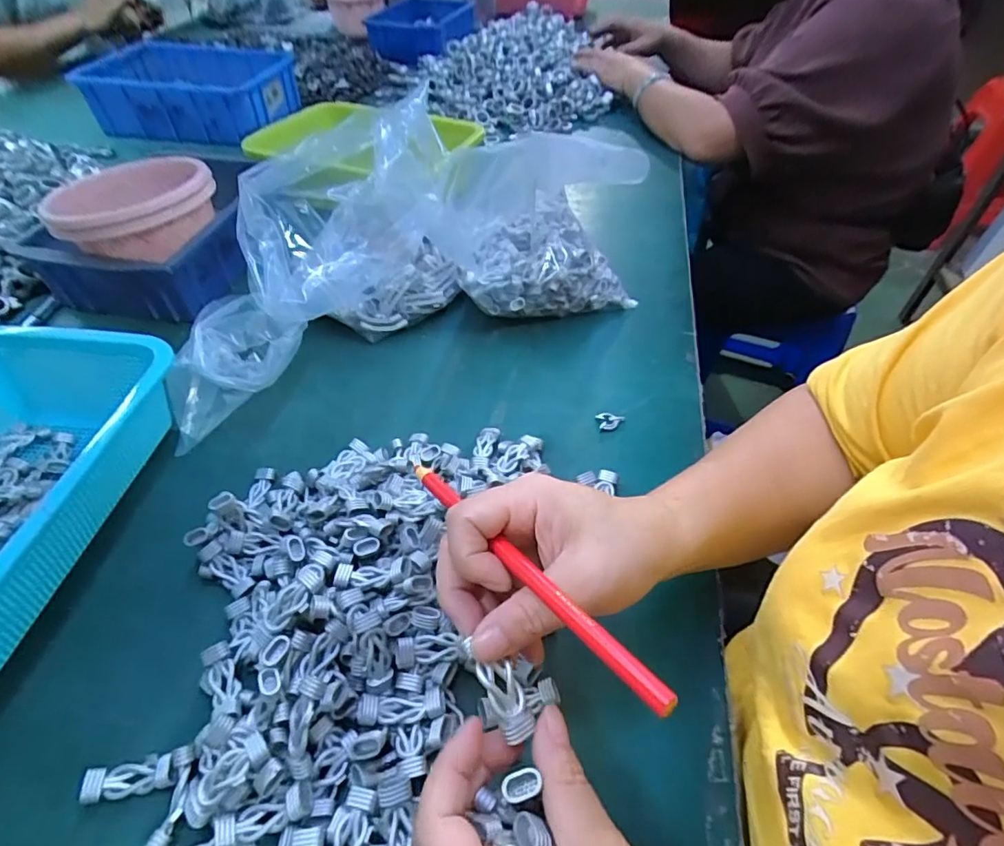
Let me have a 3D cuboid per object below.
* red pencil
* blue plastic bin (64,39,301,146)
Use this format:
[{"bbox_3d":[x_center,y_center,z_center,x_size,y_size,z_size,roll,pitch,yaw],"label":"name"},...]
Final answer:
[{"bbox_3d":[0.005,0.061,0.232,0.008,0.006,0.171,-30,41,-25],"label":"red pencil"},{"bbox_3d":[-0.484,-0.528,0.835,0.289,0.082,0.188,3,48,3],"label":"blue plastic bin"}]

